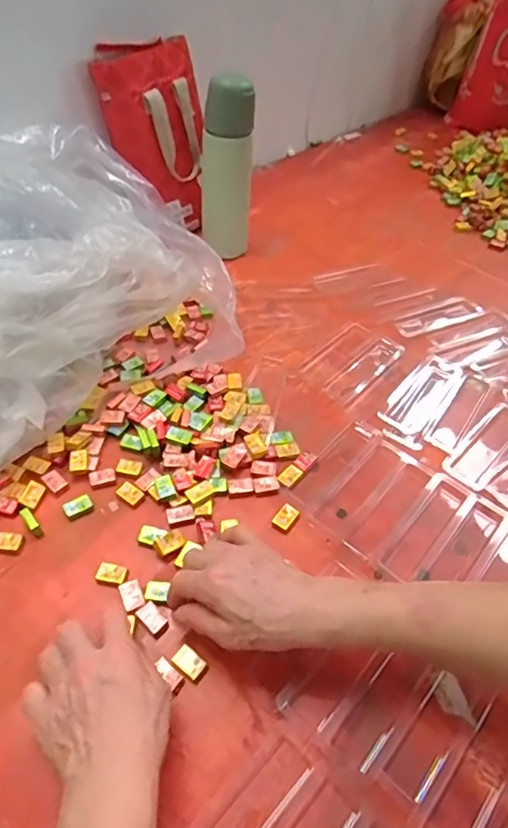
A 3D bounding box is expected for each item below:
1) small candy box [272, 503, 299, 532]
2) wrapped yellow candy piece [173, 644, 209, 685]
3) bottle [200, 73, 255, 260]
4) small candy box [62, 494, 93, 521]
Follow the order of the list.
[{"bbox_3d":[0.030,0.101,0.506,0.017,0.004,0.027,31,55,22],"label":"small candy box"},{"bbox_3d":[-0.051,0.201,0.419,0.028,0.008,0.018,34,56,24],"label":"wrapped yellow candy piece"},{"bbox_3d":[-0.041,-0.341,0.747,0.071,0.232,0.057,-5,49,-7],"label":"bottle"},{"bbox_3d":[-0.173,0.091,0.511,0.027,0.007,0.019,-28,56,-24],"label":"small candy box"}]

